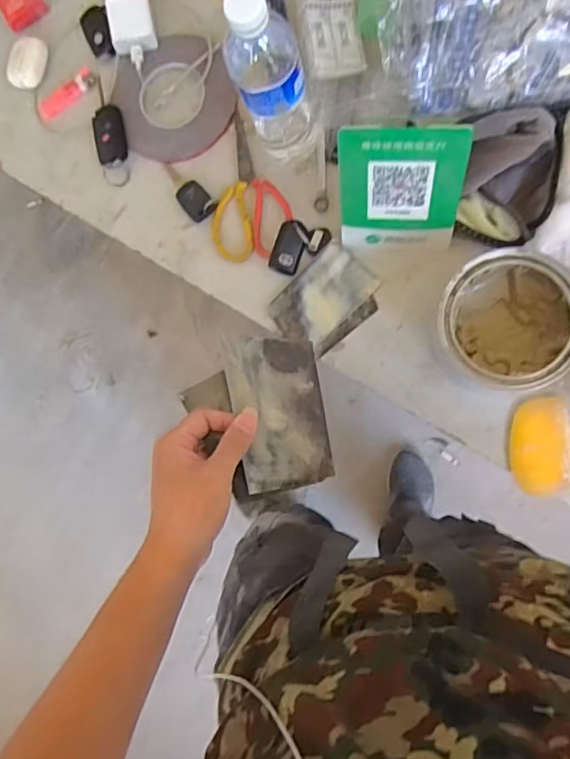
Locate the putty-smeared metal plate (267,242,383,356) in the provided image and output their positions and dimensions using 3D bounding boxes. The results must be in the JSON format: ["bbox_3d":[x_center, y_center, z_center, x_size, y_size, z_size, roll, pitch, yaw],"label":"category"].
[{"bbox_3d":[0.046,-0.087,0.625,0.112,0.004,0.084,-45,89,5],"label":"putty-smeared metal plate"}]

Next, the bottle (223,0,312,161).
[{"bbox_3d":[-0.009,-0.270,0.531,0.056,0.225,0.052,0,89,9],"label":"bottle"}]

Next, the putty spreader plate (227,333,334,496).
[{"bbox_3d":[-0.004,0.028,0.463,0.073,0.005,0.130,-11,101,-5],"label":"putty spreader plate"}]

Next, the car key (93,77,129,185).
[{"bbox_3d":[-0.209,-0.298,0.670,0.038,0.017,0.130,-7,87,9],"label":"car key"}]

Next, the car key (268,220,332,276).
[{"bbox_3d":[0.015,-0.145,0.622,0.056,0.025,0.056,17,91,9],"label":"car key"}]

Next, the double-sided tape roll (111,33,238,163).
[{"bbox_3d":[-0.130,-0.334,0.664,0.137,0.009,0.138,0,91,2],"label":"double-sided tape roll"}]

